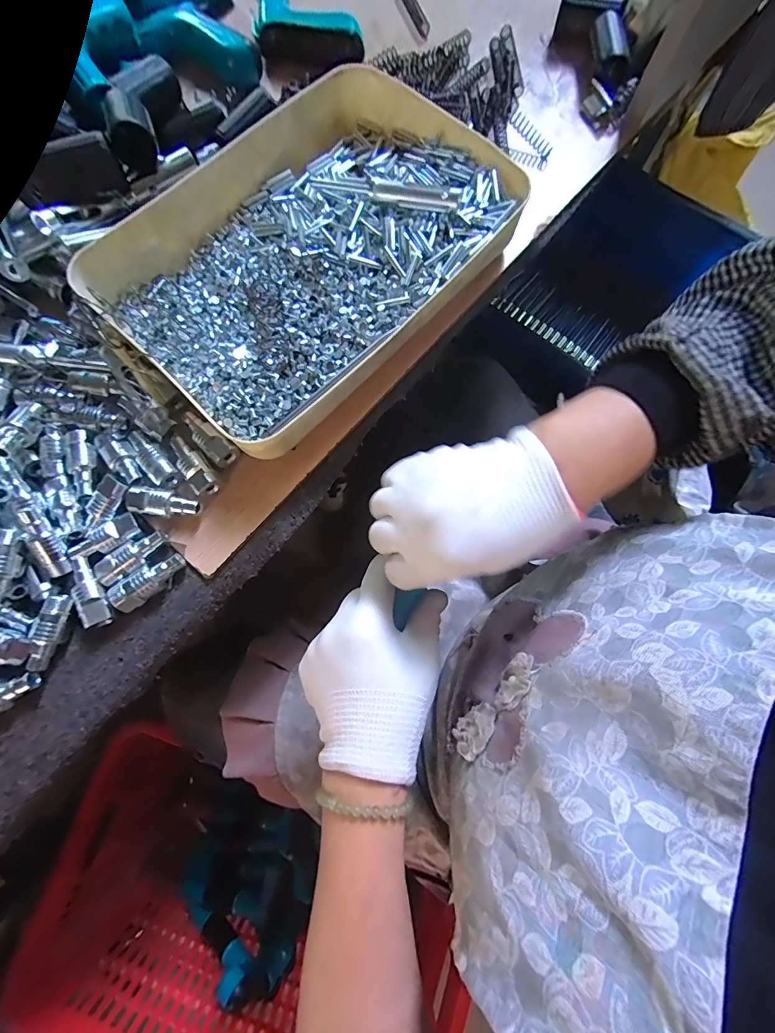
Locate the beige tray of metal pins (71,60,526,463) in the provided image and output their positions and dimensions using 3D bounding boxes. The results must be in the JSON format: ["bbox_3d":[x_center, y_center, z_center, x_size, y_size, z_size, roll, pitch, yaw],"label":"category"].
[{"bbox_3d":[-0.063,-0.225,0.341,0.241,0.048,0.327,42,81,9],"label":"beige tray of metal pins"}]

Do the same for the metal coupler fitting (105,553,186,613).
[{"bbox_3d":[-0.174,0.047,0.292,0.051,0.020,0.020,-40,80,-8],"label":"metal coupler fitting"}]

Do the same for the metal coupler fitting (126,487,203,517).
[{"bbox_3d":[-0.168,-0.009,0.306,0.054,0.020,0.020,10,77,3],"label":"metal coupler fitting"}]

